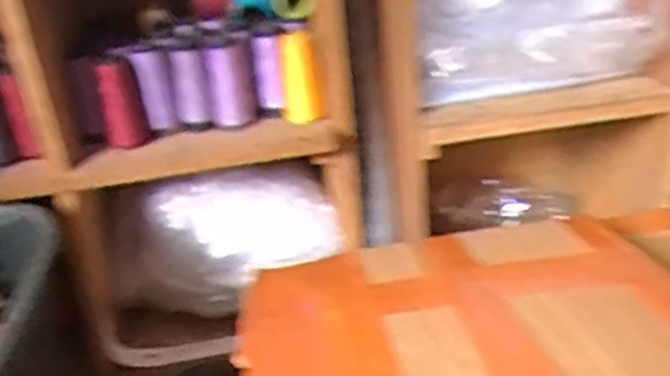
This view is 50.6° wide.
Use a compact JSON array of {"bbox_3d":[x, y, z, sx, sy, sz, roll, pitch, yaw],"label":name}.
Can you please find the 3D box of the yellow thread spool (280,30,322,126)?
[{"bbox_3d":[-0.044,-0.131,0.874,0.043,0.111,0.047,-6,27,-1],"label":"yellow thread spool"}]

